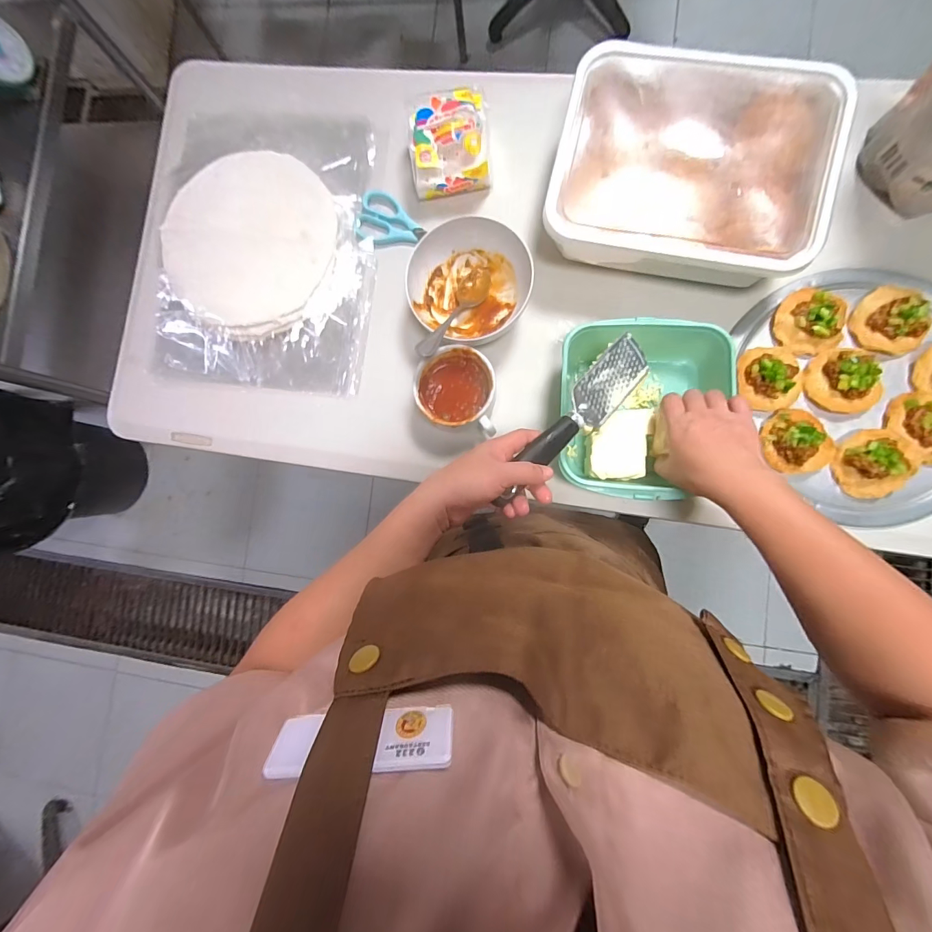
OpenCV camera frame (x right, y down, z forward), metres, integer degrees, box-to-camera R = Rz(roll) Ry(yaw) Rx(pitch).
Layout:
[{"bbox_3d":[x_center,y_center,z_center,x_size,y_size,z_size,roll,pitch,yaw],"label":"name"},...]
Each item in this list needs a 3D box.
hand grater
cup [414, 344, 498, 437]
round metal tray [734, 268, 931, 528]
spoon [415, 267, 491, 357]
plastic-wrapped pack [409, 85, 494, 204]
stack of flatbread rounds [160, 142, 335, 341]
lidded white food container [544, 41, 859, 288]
[{"bbox_3d":[0.114,-0.048,0.422,0.237,0.013,0.052,-46,108,-19],"label":"hand grater"},{"bbox_3d":[-0.011,-0.098,0.533,0.103,0.055,0.101,0,86,6],"label":"cup"},{"bbox_3d":[0.494,-0.096,0.487,0.278,0.027,0.300,0,86,6],"label":"round metal tray"},{"bbox_3d":[-0.013,-0.196,0.521,0.039,0.028,0.171,22,57,7],"label":"spoon"},{"bbox_3d":[-0.022,-0.431,0.552,0.109,0.066,0.101,-6,85,6],"label":"plastic-wrapped pack"},{"bbox_3d":[-0.308,-0.321,0.588,0.246,0.032,0.255,32,90,8],"label":"stack of flatbread rounds"},{"bbox_3d":[0.266,-0.352,0.504,0.303,0.079,0.260,15,88,7],"label":"lidded white food container"}]

